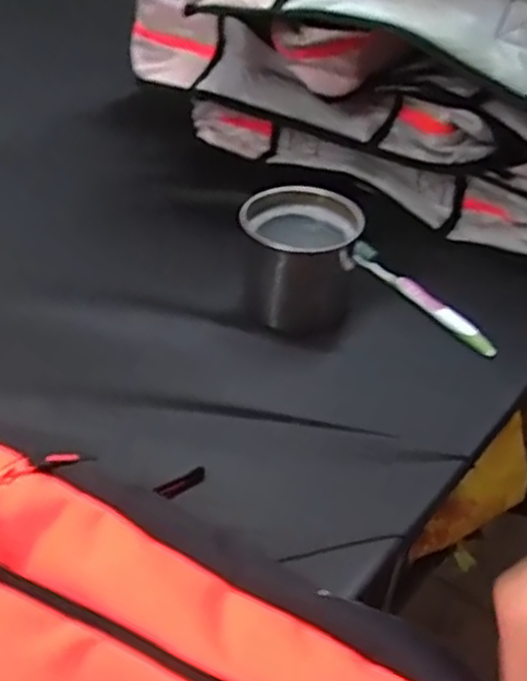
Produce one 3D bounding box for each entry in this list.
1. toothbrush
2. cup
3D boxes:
[{"bbox_3d":[0.152,-0.045,0.710,0.018,0.009,0.185,-22,47,-27],"label":"toothbrush"},{"bbox_3d":[0.032,-0.072,0.671,0.100,0.092,0.109,2,41,-2],"label":"cup"}]

